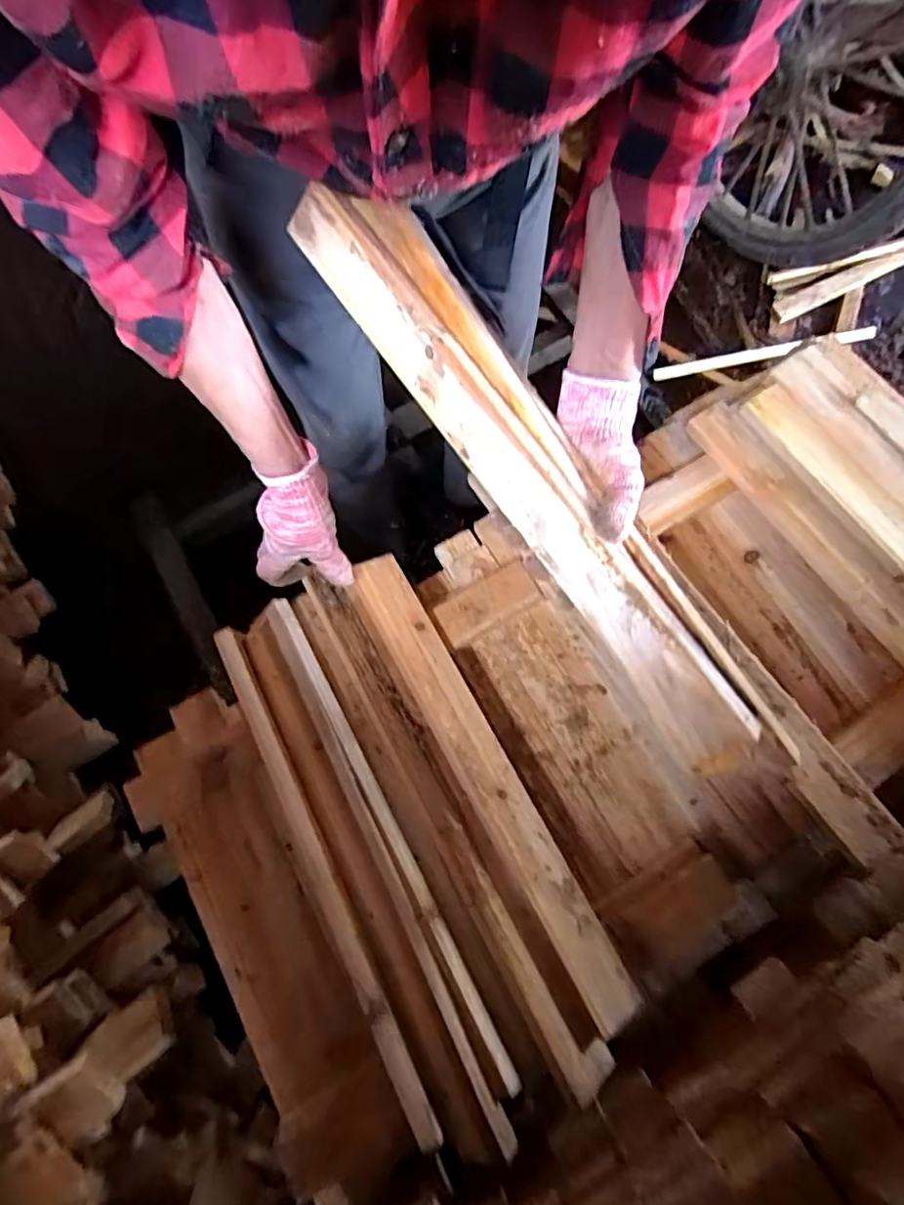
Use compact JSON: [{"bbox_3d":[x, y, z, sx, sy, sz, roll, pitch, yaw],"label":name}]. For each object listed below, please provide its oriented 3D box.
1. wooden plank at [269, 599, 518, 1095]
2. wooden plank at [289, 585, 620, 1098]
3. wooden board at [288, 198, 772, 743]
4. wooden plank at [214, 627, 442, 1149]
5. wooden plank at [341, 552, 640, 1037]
[{"bbox_3d":[-0.064,0.201,0.545,0.026,0.017,0.473,-28,75,-7],"label":"wooden plank"},{"bbox_3d":[-0.016,0.199,0.561,0.053,0.022,0.526,-29,75,-7],"label":"wooden plank"},{"bbox_3d":[0.054,-0.109,0.445,0.083,0.044,0.513,-35,87,-8],"label":"wooden board"},{"bbox_3d":[-0.126,0.233,0.529,0.031,0.021,0.468,-26,75,-6],"label":"wooden plank"},{"bbox_3d":[0.029,0.164,0.575,0.063,0.018,0.484,-30,76,-7],"label":"wooden plank"}]

